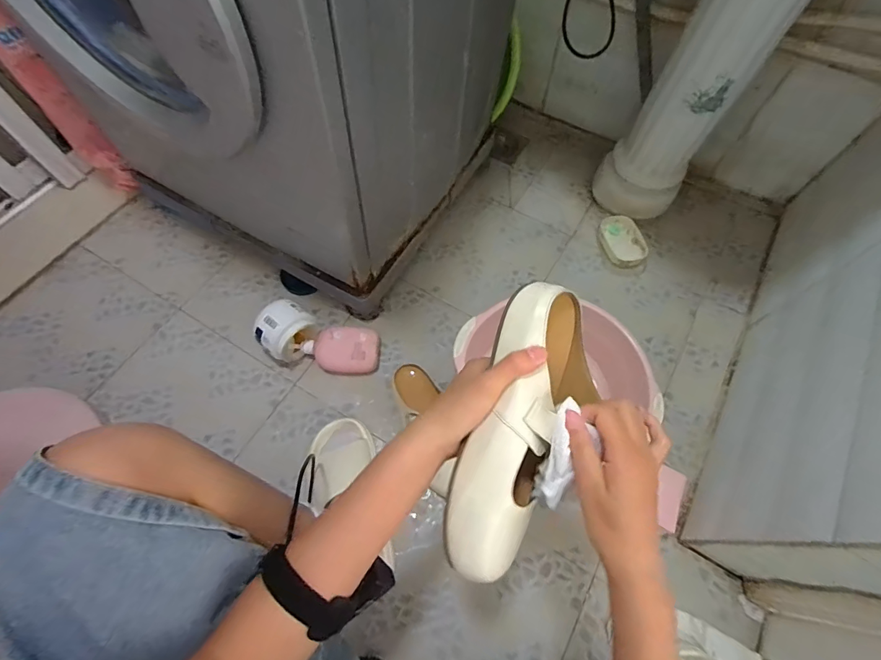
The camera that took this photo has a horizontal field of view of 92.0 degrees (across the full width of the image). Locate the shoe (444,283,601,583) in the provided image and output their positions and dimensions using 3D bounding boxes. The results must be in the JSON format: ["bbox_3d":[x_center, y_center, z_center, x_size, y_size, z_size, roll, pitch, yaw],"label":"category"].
[{"bbox_3d":[0.069,0.083,0.354,0.089,0.066,0.233,20,80,9],"label":"shoe"}]

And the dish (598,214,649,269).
[{"bbox_3d":[0.411,-0.202,0.957,0.088,0.027,0.142,-13,65,-6],"label":"dish"}]

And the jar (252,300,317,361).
[{"bbox_3d":[-0.285,0.003,0.784,0.066,0.112,0.097,29,68,13],"label":"jar"}]

